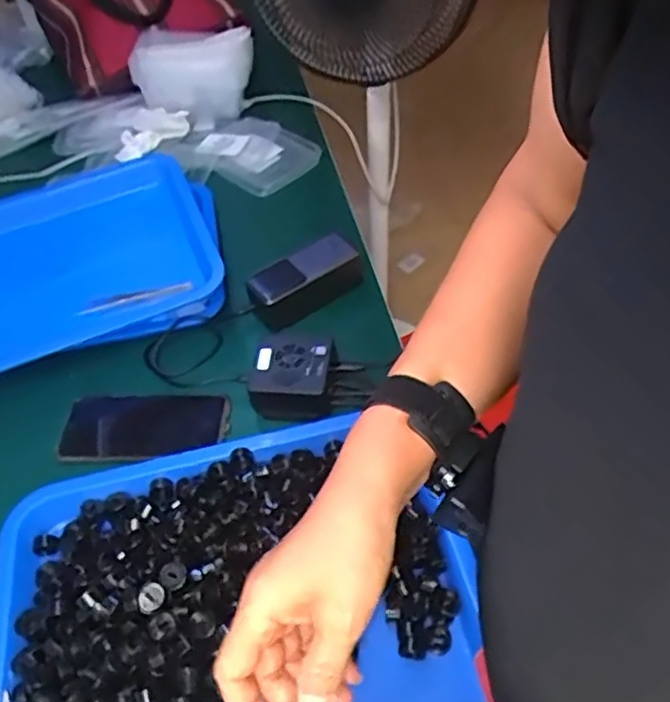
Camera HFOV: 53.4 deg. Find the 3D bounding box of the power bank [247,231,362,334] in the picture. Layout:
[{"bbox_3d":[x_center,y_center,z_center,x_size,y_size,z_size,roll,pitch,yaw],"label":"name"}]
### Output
[{"bbox_3d":[-0.033,-0.077,0.742,0.126,0.048,0.059,-26,52,-17],"label":"power bank"}]

